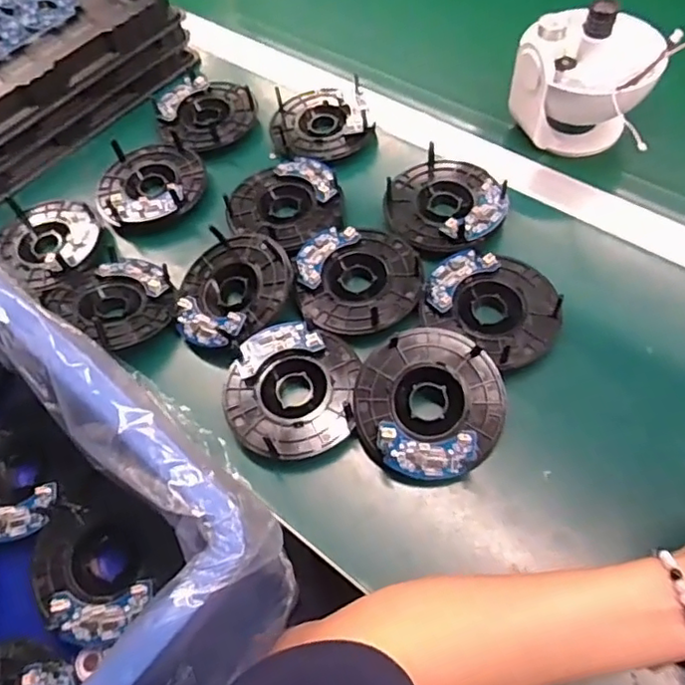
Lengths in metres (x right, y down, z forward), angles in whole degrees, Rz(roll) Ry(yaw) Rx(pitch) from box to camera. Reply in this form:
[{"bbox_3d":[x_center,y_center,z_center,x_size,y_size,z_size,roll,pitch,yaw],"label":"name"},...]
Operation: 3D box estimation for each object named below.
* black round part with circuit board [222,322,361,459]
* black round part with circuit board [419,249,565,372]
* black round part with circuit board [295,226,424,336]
[{"bbox_3d":[-0.038,0.032,0.430,0.092,0.016,0.096,-3,59,5],"label":"black round part with circuit board"},{"bbox_3d":[0.115,-0.033,0.449,0.099,0.015,0.094,-3,59,5],"label":"black round part with circuit board"},{"bbox_3d":[0.013,-0.050,0.475,0.096,0.021,0.088,-3,59,5],"label":"black round part with circuit board"}]

